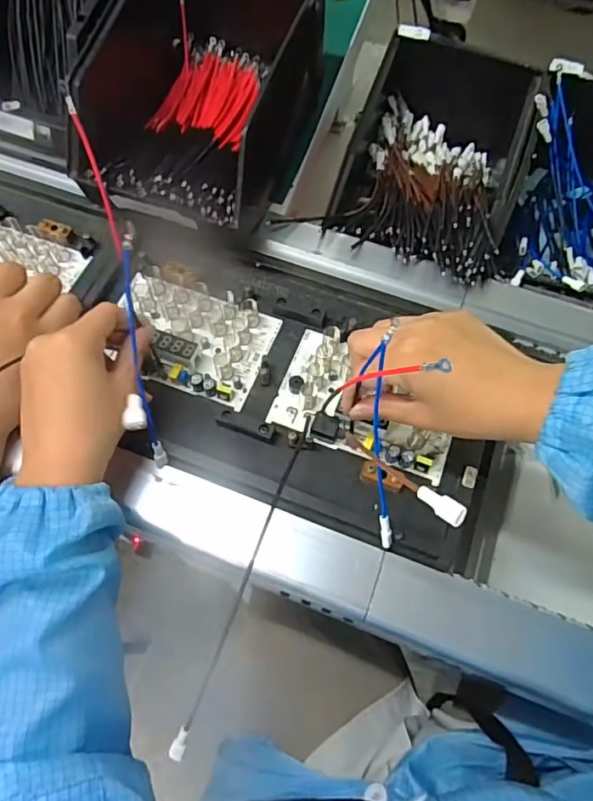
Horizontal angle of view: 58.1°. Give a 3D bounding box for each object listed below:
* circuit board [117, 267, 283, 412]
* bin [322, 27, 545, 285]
[{"bbox_3d":[-0.089,-0.055,0.431,0.132,0.019,0.086,20,65,10],"label":"circuit board"},{"bbox_3d":[0.134,-0.241,0.540,0.166,0.107,0.306,18,64,9],"label":"bin"}]

